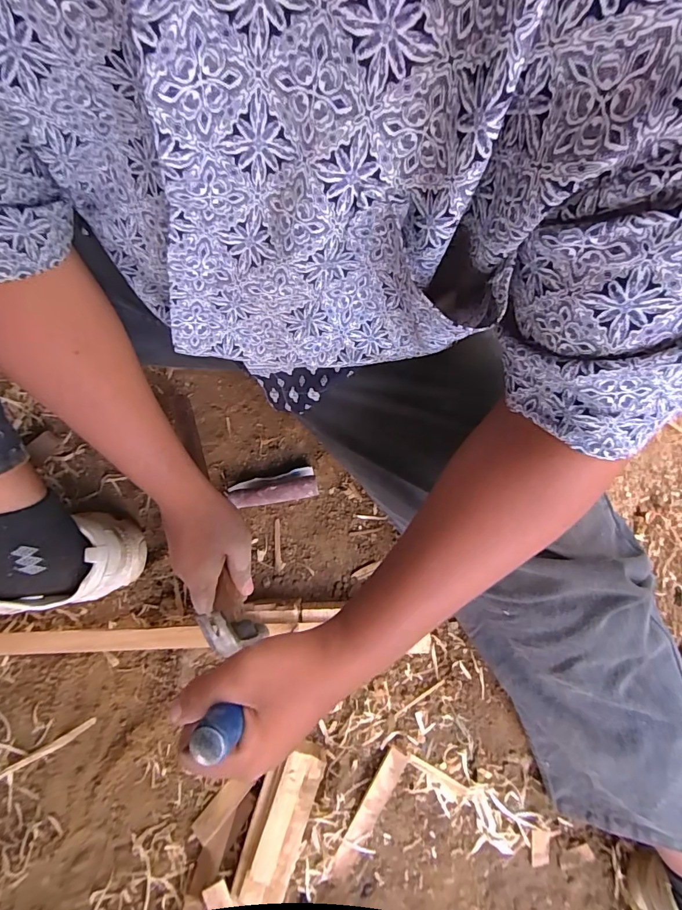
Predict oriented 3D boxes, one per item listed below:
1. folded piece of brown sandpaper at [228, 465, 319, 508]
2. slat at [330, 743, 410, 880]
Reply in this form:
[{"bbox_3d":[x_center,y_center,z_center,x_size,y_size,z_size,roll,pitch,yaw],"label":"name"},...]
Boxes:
[{"bbox_3d":[-0.079,0.040,0.523,0.099,0.019,0.036,-12,78,-4],"label":"folded piece of brown sandpaper"},{"bbox_3d":[0.030,0.393,0.492,0.026,0.005,0.154,28,90,-5],"label":"slat"}]

